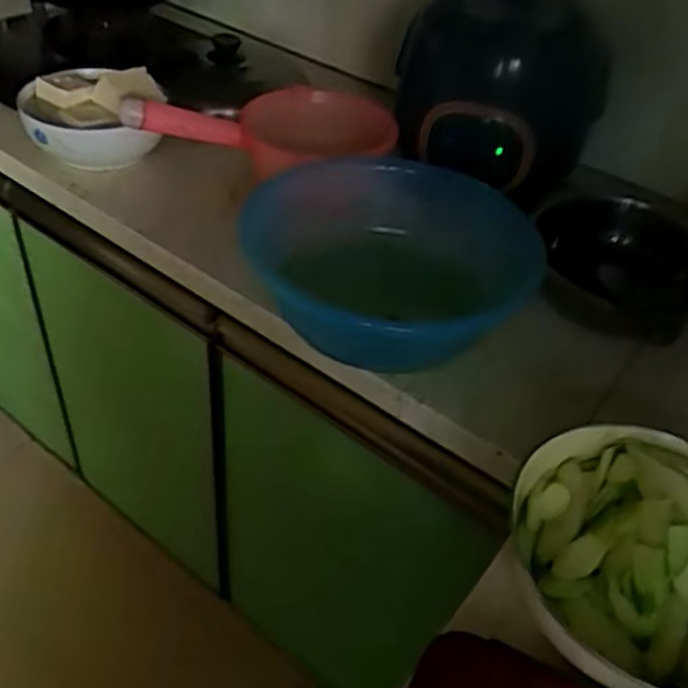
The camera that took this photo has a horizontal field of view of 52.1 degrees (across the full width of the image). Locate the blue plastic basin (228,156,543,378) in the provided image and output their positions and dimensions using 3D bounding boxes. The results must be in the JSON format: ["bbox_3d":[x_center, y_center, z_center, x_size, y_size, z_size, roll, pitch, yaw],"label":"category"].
[{"bbox_3d":[0.041,-0.077,0.725,0.294,0.099,0.276,4,41,-3],"label":"blue plastic basin"}]

